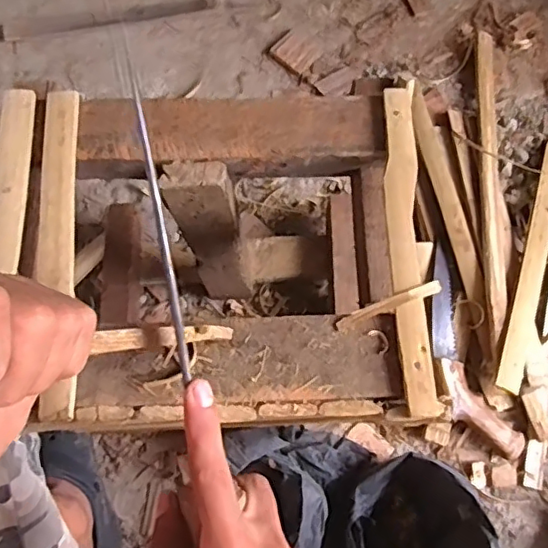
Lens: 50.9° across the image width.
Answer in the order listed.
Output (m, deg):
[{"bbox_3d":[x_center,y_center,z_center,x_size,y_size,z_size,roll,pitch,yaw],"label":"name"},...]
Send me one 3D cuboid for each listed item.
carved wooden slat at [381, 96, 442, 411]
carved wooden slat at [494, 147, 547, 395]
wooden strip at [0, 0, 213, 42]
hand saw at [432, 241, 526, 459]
[{"bbox_3d":[0.099,-0.026,0.429,0.027,0.011,0.253,-1,75,0],"label":"carved wooden slat"},{"bbox_3d":[0.355,-0.023,0.778,0.039,0.008,0.378,25,70,-10],"label":"carved wooden slat"},{"bbox_3d":[-0.260,-0.399,0.896,0.319,0.010,0.026,-11,75,-2],"label":"wooden strip"},{"bbox_3d":[0.244,0.105,0.759,0.084,0.054,0.288,-20,76,-5],"label":"hand saw"}]

